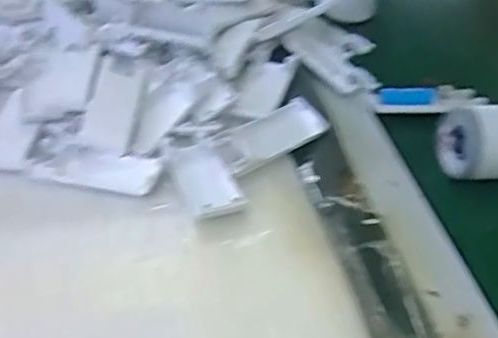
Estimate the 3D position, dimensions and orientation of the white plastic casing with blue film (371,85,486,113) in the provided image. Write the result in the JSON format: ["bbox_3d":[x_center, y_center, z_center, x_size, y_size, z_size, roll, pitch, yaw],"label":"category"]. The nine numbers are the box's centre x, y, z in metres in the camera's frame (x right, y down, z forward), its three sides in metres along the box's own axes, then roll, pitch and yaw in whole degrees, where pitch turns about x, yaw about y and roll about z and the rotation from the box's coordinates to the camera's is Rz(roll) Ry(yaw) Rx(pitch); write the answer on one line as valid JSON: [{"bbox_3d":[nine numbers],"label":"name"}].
[{"bbox_3d":[0.168,-0.065,0.570,0.110,0.013,0.033,-3,40,-6],"label":"white plastic casing with blue film"}]

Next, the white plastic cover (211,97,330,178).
[{"bbox_3d":[0.018,-0.028,0.504,0.107,0.008,0.041,-27,63,-34],"label":"white plastic cover"}]

